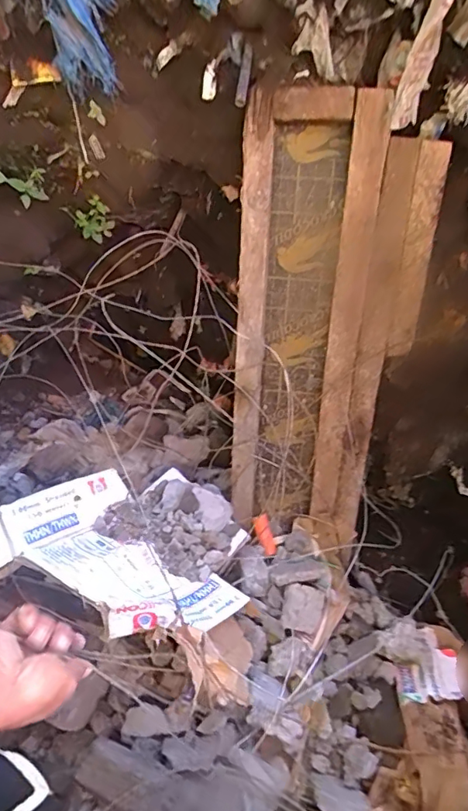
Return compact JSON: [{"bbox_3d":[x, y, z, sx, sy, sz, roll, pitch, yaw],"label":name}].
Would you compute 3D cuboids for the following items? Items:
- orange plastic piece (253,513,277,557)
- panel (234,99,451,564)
[{"bbox_3d":[0.064,0.258,1.004,0.032,0.019,0.080,-14,62,-9],"label":"orange plastic piece"},{"bbox_3d":[0.147,-0.087,0.853,0.283,0.773,0.078,8,25,12],"label":"panel"}]

